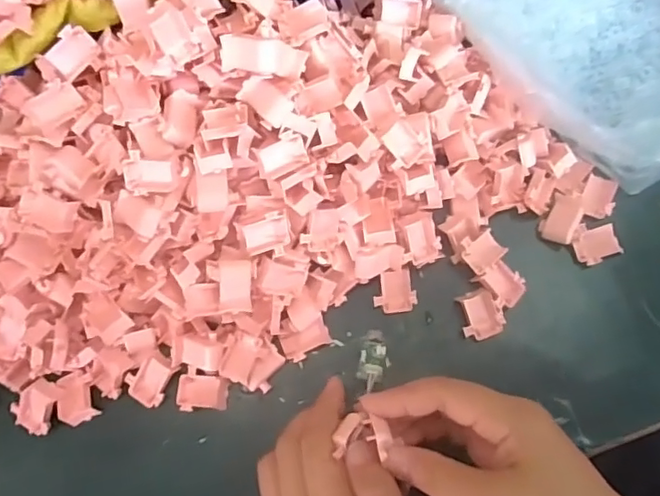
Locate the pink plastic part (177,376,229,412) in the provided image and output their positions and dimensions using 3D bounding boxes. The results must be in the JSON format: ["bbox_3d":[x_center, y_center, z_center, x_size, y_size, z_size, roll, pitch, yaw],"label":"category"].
[{"bbox_3d":[-0.086,0.099,0.391,0.034,0.010,0.023,2,75,1],"label":"pink plastic part"}]

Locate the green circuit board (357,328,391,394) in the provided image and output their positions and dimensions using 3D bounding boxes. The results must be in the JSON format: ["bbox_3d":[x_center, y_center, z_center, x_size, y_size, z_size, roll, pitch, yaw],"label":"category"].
[{"bbox_3d":[0.027,0.065,0.341,0.017,0.005,0.039,8,47,3],"label":"green circuit board"}]

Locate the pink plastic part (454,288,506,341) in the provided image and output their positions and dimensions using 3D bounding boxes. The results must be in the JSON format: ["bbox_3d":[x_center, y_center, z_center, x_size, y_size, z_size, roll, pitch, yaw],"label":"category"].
[{"bbox_3d":[0.103,0.046,0.398,0.028,0.015,0.032,-20,76,-5],"label":"pink plastic part"}]

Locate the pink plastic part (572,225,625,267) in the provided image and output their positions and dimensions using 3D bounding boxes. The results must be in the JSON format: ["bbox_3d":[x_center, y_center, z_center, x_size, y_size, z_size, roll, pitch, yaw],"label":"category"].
[{"bbox_3d":[0.188,-0.001,0.409,0.029,0.014,0.024,-16,75,-4],"label":"pink plastic part"}]

